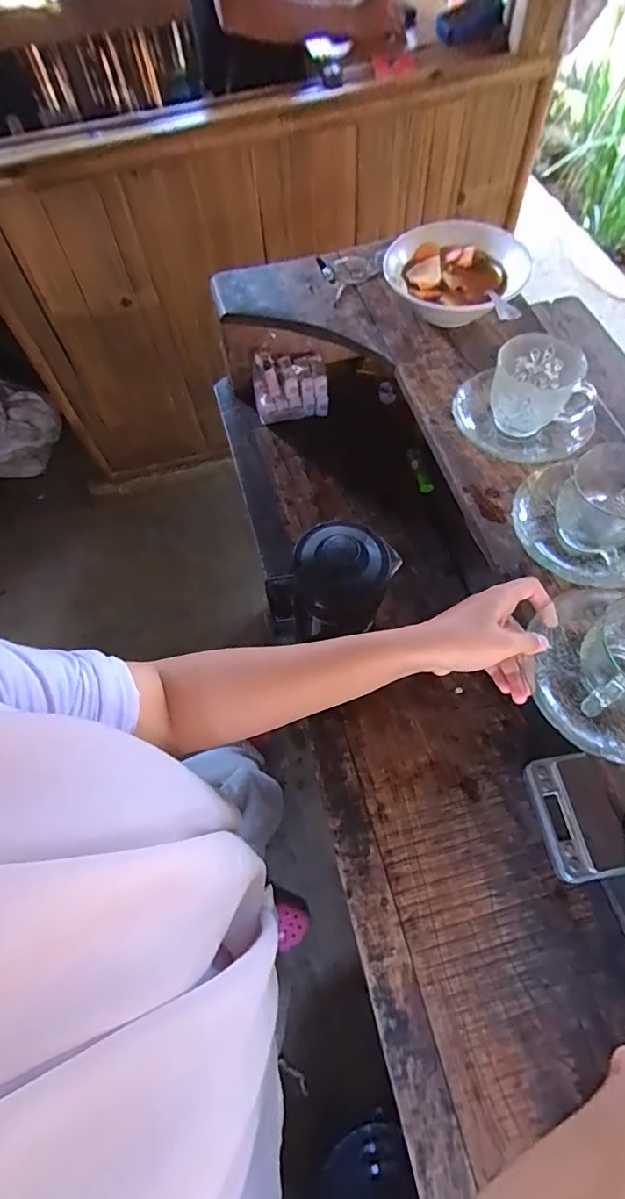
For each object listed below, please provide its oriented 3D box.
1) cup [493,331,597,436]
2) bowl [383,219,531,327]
[{"bbox_3d":[0.230,-0.218,0.519,0.087,0.073,0.074,-10,62,-2],"label":"cup"},{"bbox_3d":[0.173,-0.400,0.623,0.157,0.056,0.161,-1,62,3],"label":"bowl"}]

